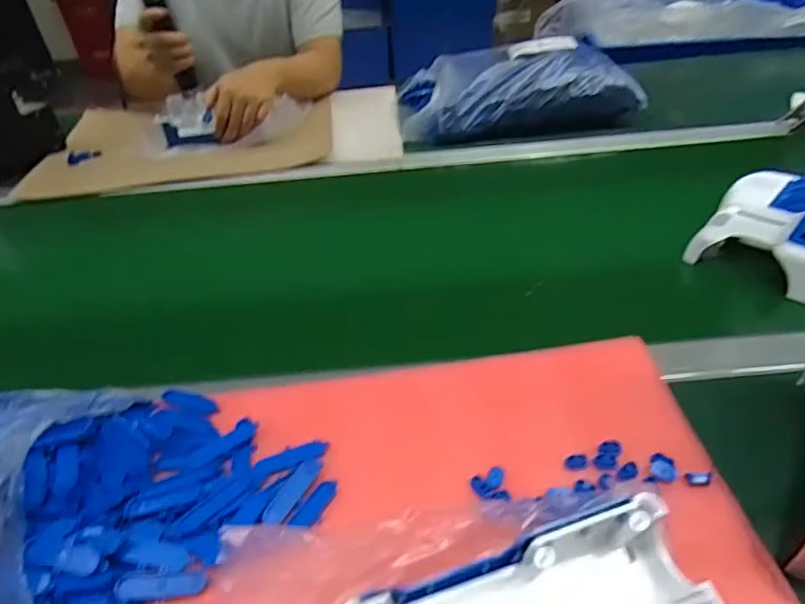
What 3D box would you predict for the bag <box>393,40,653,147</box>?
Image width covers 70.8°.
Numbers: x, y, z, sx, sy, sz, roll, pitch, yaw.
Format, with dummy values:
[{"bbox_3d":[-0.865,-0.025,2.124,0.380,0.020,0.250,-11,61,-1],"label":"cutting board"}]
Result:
[{"bbox_3d":[0.183,-0.367,0.958,0.375,0.102,0.230,-4,40,2],"label":"bag"}]

